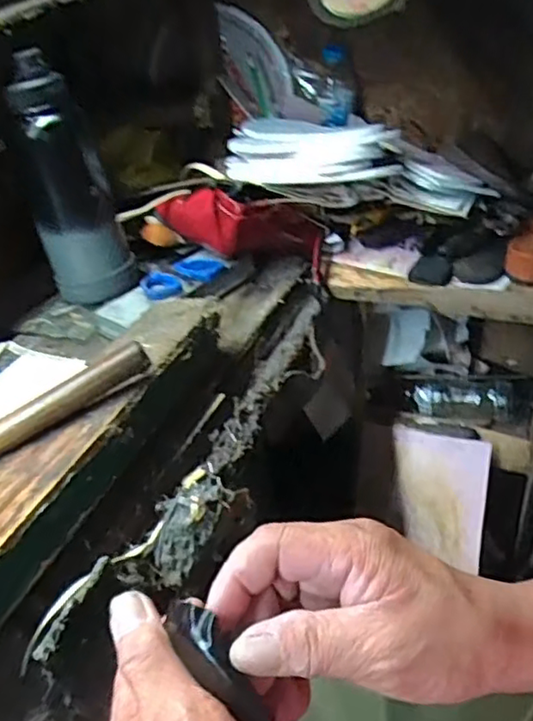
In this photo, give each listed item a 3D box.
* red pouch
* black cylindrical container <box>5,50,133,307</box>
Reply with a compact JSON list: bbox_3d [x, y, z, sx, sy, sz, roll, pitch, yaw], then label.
[{"bbox_3d":[-0.021,-0.155,0.732,0.189,0.069,0.091,8,30,-26],"label":"red pouch"},{"bbox_3d":[-0.213,-0.187,0.674,0.086,0.240,0.078,-17,38,-12],"label":"black cylindrical container"}]

